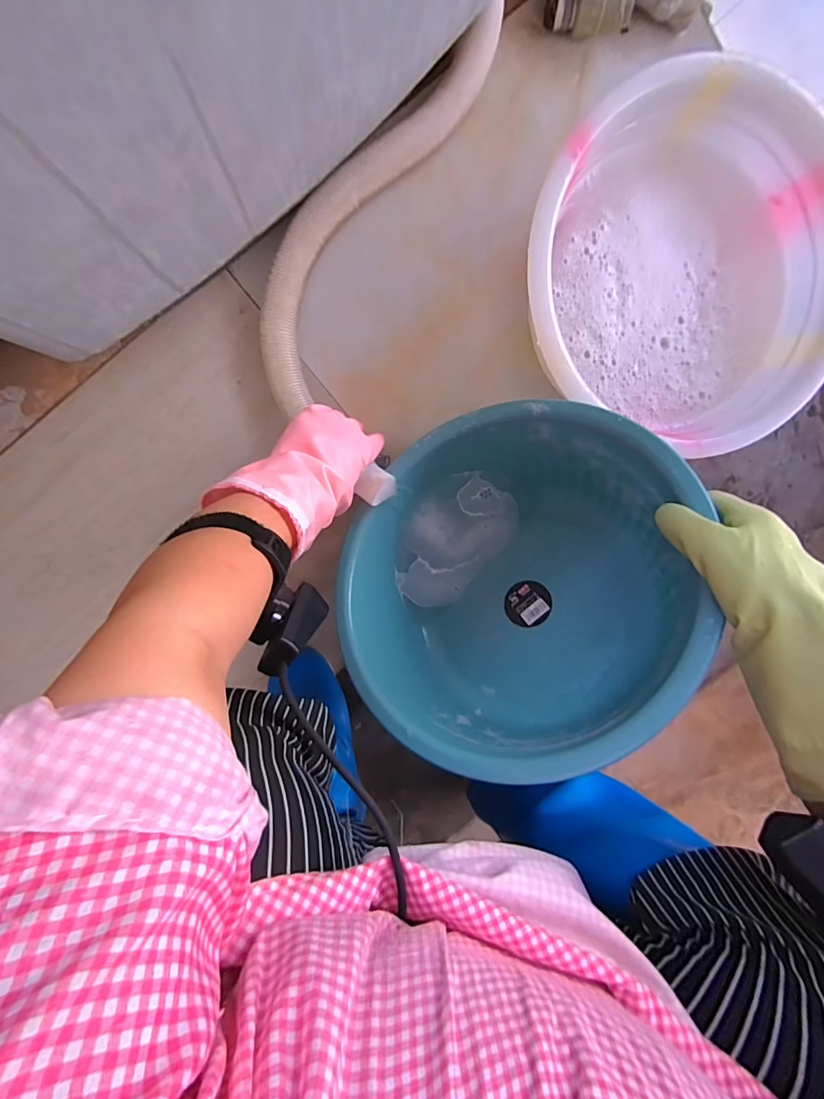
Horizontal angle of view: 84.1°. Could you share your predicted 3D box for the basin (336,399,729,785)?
[{"bbox_3d":[0.107,0.024,0.472,0.337,0.370,0.194,-46,142,15],"label":"basin"}]

